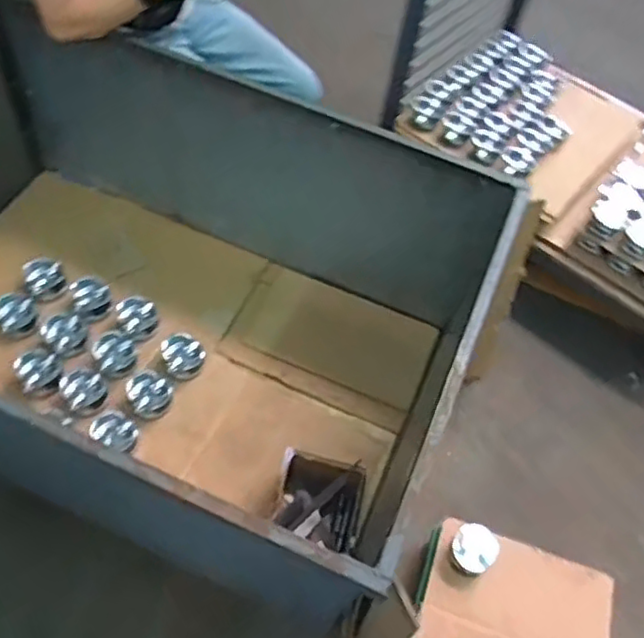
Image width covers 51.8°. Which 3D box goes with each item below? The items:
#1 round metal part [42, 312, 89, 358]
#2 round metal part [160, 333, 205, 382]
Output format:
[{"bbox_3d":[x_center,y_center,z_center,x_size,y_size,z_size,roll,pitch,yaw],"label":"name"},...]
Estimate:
[{"bbox_3d":[-0.532,0.032,1.377,0.084,0.036,0.098,-20,60,-20],"label":"round metal part"},{"bbox_3d":[-0.287,0.079,1.380,0.085,0.066,0.082,3,55,-5],"label":"round metal part"}]

